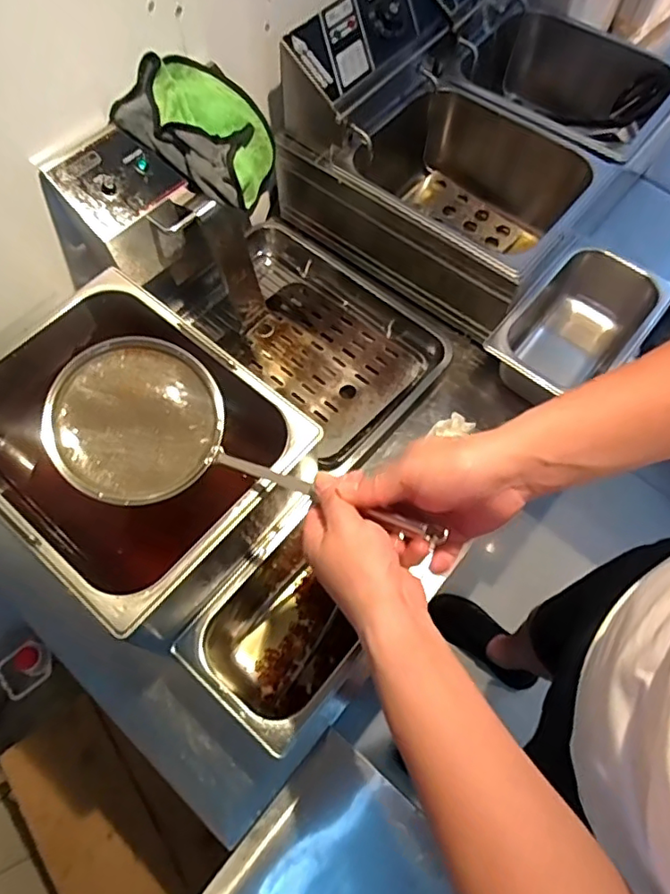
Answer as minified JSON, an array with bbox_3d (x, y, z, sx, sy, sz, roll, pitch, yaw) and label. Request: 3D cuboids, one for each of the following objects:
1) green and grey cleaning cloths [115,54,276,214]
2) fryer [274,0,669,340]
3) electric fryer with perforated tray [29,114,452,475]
[{"bbox_3d":[-0.167,-0.382,0.704,0.157,0.111,0.137,17,66,7],"label":"green and grey cleaning cloths"},{"bbox_3d":[0.246,-0.505,0.875,0.399,0.304,0.531,36,70,15],"label":"fryer"},{"bbox_3d":[-0.073,-0.229,0.761,0.466,0.290,0.316,30,68,13],"label":"electric fryer with perforated tray"}]

